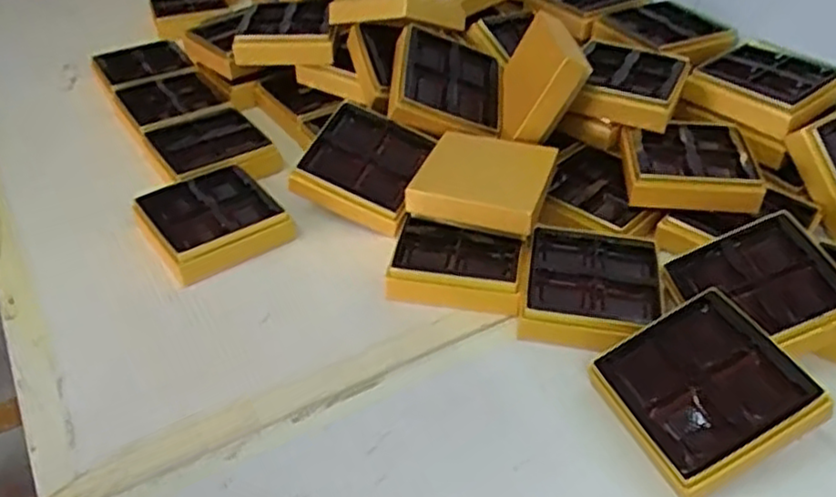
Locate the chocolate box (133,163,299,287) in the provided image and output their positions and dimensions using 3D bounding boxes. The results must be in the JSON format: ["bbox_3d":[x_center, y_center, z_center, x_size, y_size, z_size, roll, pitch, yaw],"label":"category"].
[{"bbox_3d":[-0.167,-0.025,0.578,0.100,0.028,0.100,-26,46,-27],"label":"chocolate box"}]

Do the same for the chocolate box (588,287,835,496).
[{"bbox_3d":[0.169,0.083,0.423,0.099,0.030,0.098,-32,49,-1],"label":"chocolate box"}]

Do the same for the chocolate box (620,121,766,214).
[{"bbox_3d":[0.216,-0.067,0.575,0.096,0.031,0.085,2,40,4],"label":"chocolate box"}]

